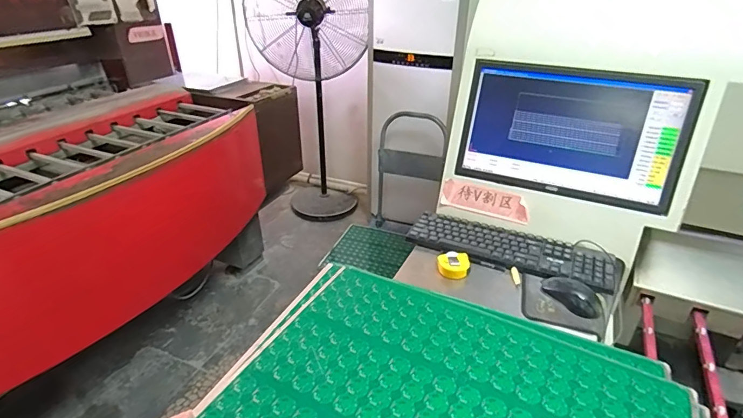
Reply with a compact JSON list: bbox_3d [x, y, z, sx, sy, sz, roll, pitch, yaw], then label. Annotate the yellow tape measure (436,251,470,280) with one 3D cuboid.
[{"bbox_3d":[0.168,0.117,0.870,0.064,0.037,0.053,4,31,6],"label":"yellow tape measure"}]

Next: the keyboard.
[{"bbox_3d":[0.298,0.091,0.914,0.431,0.024,0.125,14,32,23],"label":"keyboard"}]

